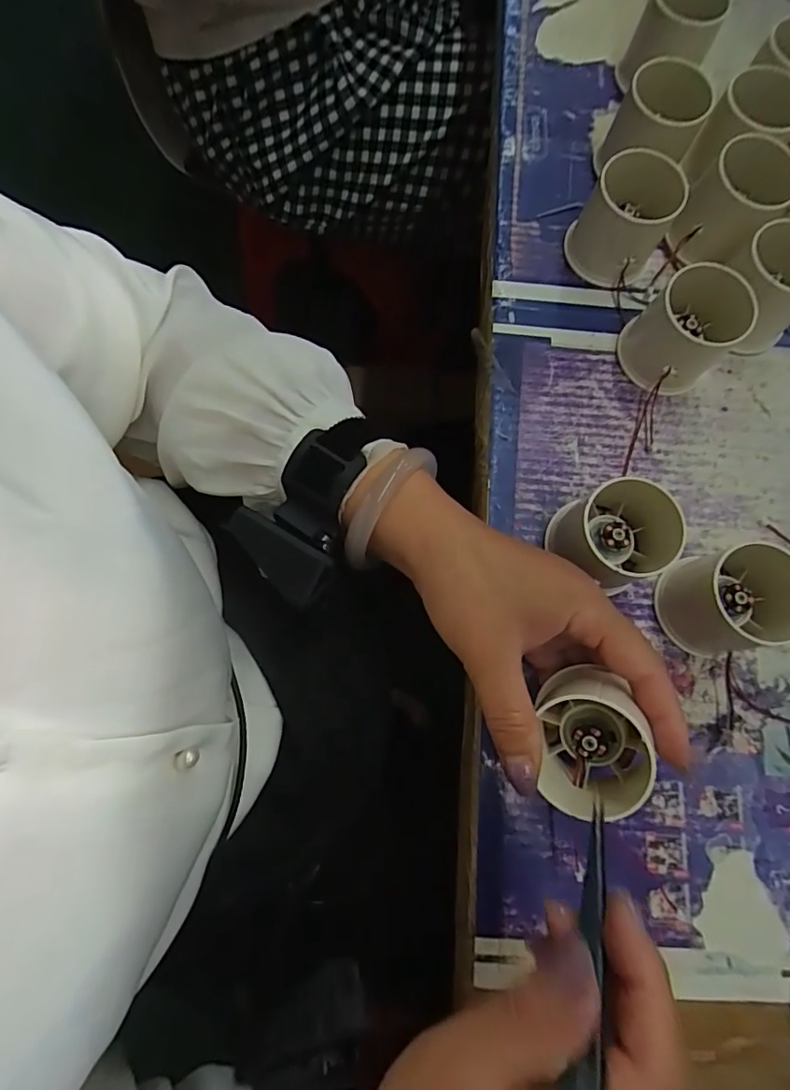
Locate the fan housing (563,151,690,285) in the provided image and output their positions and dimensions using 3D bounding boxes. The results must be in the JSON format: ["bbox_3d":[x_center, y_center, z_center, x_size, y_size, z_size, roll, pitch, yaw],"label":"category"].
[{"bbox_3d":[0.140,-0.199,0.318,0.055,0.051,0.051,28,78,4],"label":"fan housing"}]

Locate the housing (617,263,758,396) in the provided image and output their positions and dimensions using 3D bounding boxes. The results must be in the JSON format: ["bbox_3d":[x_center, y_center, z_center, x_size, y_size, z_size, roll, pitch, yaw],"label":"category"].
[{"bbox_3d":[0.173,-0.128,0.305,0.060,0.050,0.052,-41,82,-10],"label":"housing"}]

